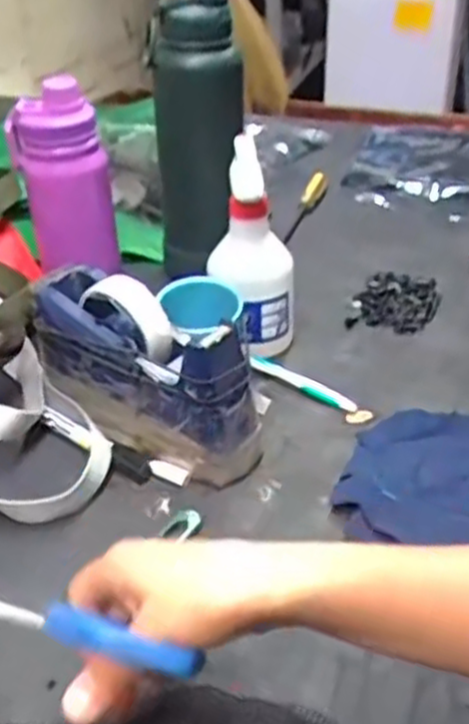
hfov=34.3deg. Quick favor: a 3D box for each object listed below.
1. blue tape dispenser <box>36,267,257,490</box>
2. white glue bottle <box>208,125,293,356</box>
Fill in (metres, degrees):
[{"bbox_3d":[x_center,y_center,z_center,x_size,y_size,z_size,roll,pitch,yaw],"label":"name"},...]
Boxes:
[{"bbox_3d":[-0.074,0.008,0.603,0.202,0.113,0.071,27,44,33],"label":"blue tape dispenser"},{"bbox_3d":[0.009,-0.099,0.684,0.067,0.191,0.079,-27,42,-31],"label":"white glue bottle"}]

